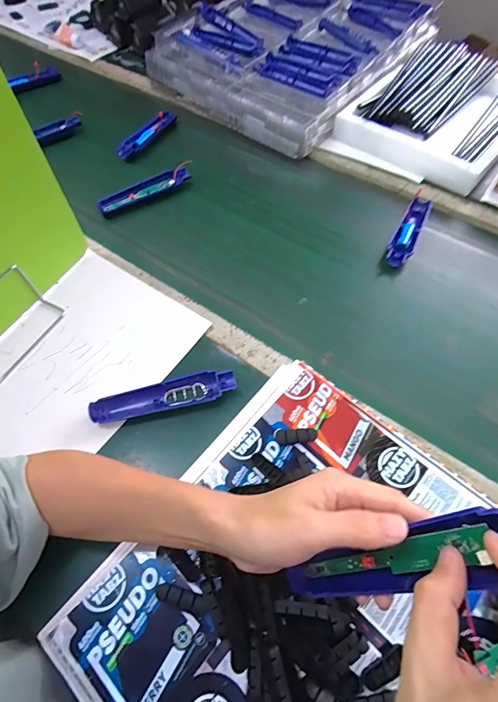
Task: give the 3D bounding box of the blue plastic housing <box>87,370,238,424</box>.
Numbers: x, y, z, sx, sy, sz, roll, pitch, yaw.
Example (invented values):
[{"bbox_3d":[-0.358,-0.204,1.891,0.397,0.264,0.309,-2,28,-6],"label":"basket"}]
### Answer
[{"bbox_3d":[-0.104,0.055,0.448,0.172,0.025,0.037,-12,61,-8],"label":"blue plastic housing"}]

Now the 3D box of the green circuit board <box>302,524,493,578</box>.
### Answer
[{"bbox_3d":[0.092,0.139,0.244,0.009,0.132,0.019,23,45,-34],"label":"green circuit board"}]

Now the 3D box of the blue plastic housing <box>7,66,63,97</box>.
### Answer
[{"bbox_3d":[-0.497,-0.624,0.851,0.133,0.035,0.031,-4,52,16],"label":"blue plastic housing"}]

